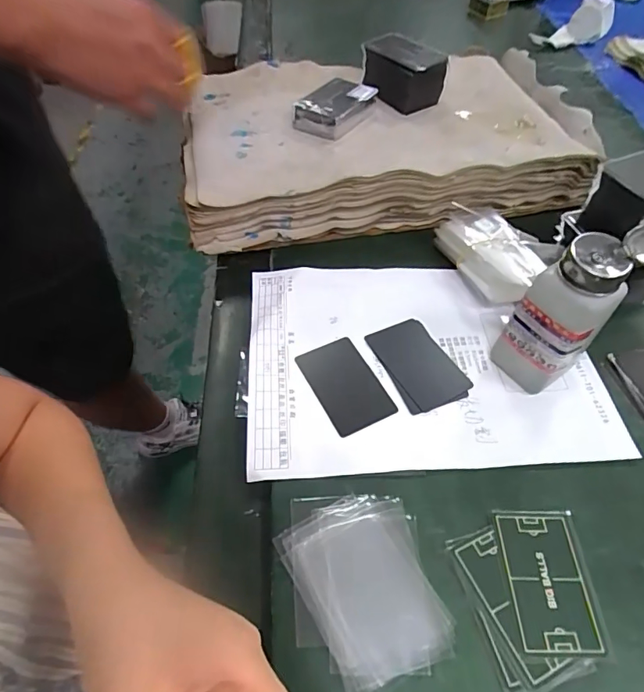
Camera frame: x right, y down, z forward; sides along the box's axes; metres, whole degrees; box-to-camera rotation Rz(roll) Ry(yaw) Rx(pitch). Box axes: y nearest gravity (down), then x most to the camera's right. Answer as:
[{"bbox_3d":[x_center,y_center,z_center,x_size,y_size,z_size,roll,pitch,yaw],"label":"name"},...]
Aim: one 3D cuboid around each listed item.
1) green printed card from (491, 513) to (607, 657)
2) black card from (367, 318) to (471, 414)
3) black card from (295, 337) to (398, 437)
[{"bbox_3d":[0.145,0.150,0.300,0.052,0.004,0.082,1,53,-1],"label":"green printed card"},{"bbox_3d":[0.082,0.012,0.405,0.053,0.004,0.087,-24,57,-19],"label":"black card"},{"bbox_3d":[0.019,0.031,0.389,0.053,0.004,0.084,-22,56,-17],"label":"black card"}]

